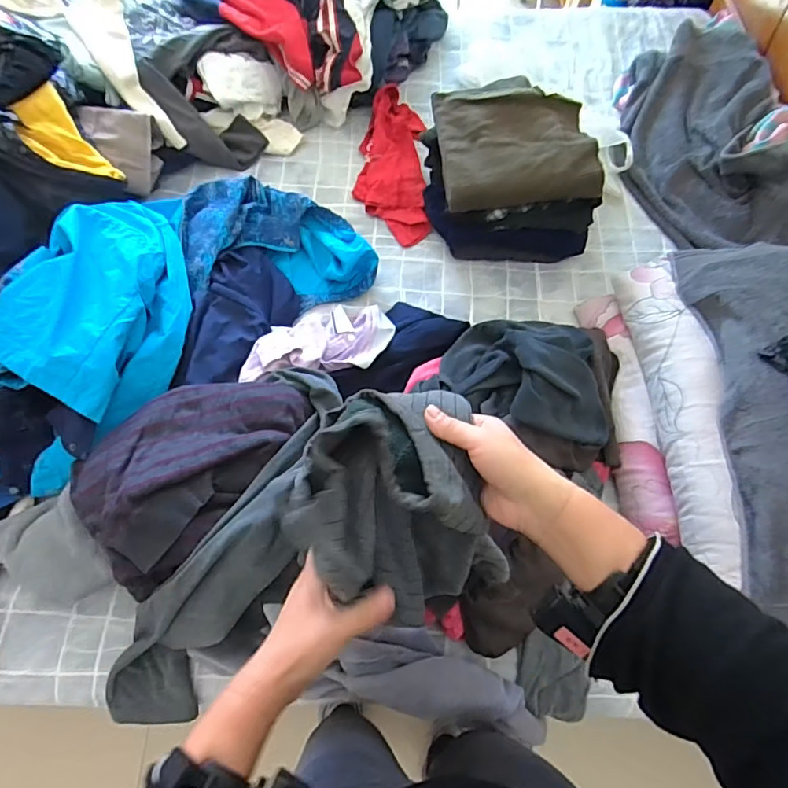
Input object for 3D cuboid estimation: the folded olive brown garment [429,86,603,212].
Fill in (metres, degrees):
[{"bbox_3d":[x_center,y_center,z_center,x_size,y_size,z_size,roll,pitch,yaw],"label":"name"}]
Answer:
[{"bbox_3d":[0.242,-0.516,1.041,0.301,0.082,0.271,-8,67,-7],"label":"folded olive brown garment"}]

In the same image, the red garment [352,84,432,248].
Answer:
[{"bbox_3d":[-0.006,-0.546,1.207,0.168,0.068,0.417,0,66,-3],"label":"red garment"}]

